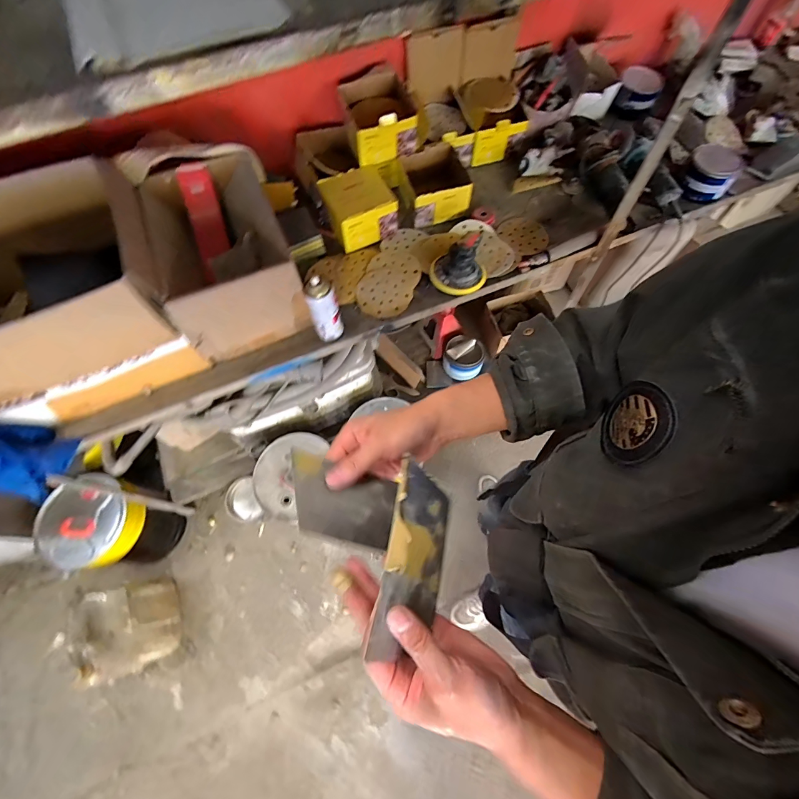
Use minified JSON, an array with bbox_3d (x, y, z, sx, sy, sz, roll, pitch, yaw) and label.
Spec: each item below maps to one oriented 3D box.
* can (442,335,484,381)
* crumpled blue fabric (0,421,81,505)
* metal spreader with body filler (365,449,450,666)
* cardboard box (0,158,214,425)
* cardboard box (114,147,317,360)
[{"bbox_3d":[0.244,-0.150,1.406,0.159,0.087,0.143,15,68,8],"label":"can"},{"bbox_3d":[-0.777,0.116,0.751,0.117,0.170,0.138,15,68,8],"label":"crumpled blue fabric"},{"bbox_3d":[0.014,0.126,0.295,0.009,0.068,0.131,-4,65,41],"label":"metal spreader with body filler"},{"bbox_3d":[-0.739,-0.195,0.783,0.467,0.282,0.417,-27,69,-10],"label":"cardboard box"},{"bbox_3d":[-0.392,-0.341,0.854,0.255,0.240,0.453,-23,68,-8],"label":"cardboard box"}]

